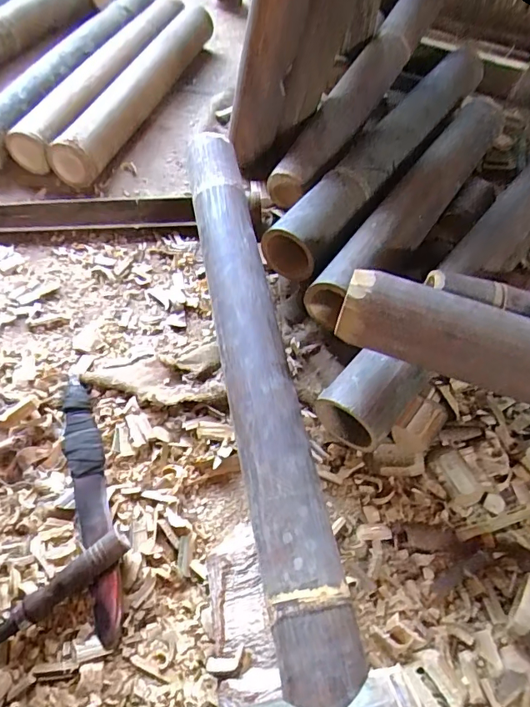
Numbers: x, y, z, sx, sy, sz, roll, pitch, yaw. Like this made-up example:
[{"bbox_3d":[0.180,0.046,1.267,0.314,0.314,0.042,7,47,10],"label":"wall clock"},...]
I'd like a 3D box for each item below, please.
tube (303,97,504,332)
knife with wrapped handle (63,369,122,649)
[{"bbox_3d":[0.228,-0.233,0.692,0.079,0.088,0.524,31,62,16],"label":"tube"},{"bbox_3d":[-0.176,0.145,0.490,0.036,0.023,0.267,-16,60,-12],"label":"knife with wrapped handle"}]

